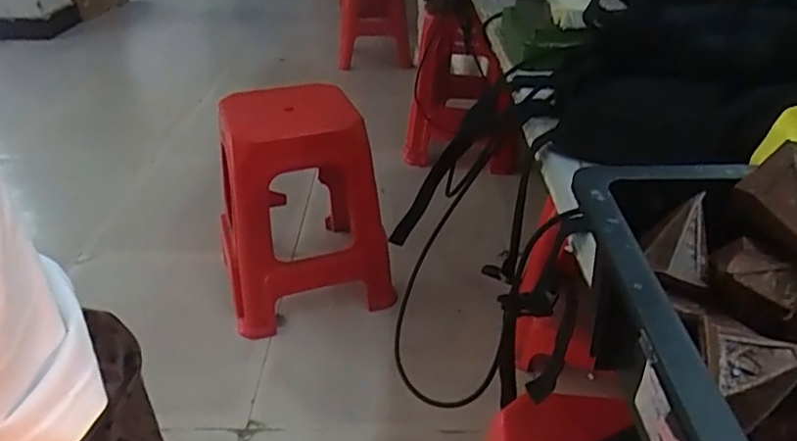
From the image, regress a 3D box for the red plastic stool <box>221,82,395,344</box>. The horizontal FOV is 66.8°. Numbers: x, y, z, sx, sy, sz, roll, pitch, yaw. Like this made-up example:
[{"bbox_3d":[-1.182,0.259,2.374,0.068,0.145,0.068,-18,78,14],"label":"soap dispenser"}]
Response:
[{"bbox_3d":[-0.218,-0.052,1.445,0.373,0.485,0.373,-6,32,-8],"label":"red plastic stool"}]

